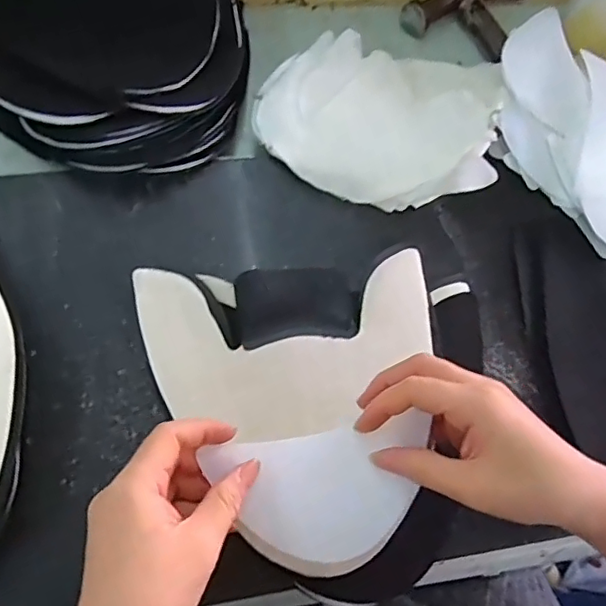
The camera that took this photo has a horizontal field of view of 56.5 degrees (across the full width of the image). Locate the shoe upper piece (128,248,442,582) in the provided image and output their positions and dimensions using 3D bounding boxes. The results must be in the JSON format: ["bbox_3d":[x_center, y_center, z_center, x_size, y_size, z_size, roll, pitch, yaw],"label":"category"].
[{"bbox_3d":[-0.003,0.059,0.352,0.191,0.026,0.191,-5,66,-5],"label":"shoe upper piece"}]

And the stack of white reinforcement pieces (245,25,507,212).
[{"bbox_3d":[0.060,-0.157,0.443,0.185,0.032,0.172,14,68,-1],"label":"stack of white reinforcement pieces"}]

